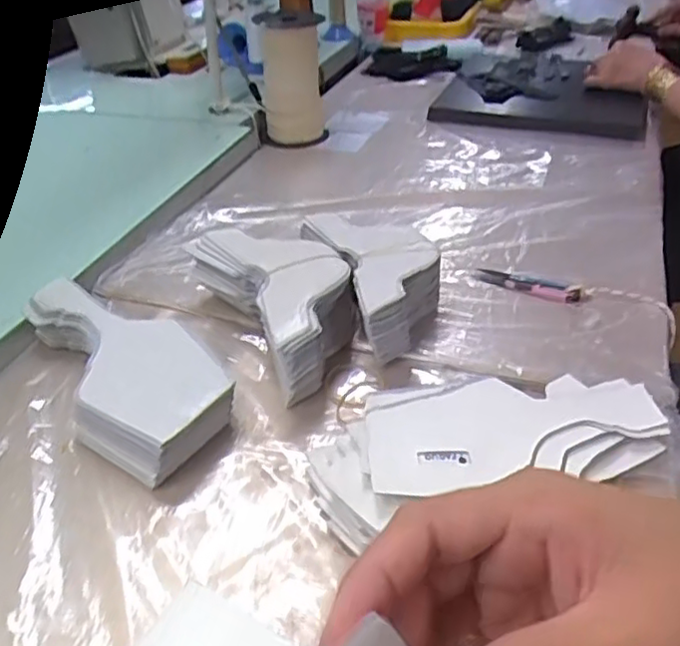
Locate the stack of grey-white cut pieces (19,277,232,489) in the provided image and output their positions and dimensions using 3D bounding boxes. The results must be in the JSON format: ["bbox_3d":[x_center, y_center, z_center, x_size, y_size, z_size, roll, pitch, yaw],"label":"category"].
[{"bbox_3d":[-0.168,0.035,0.517,0.100,0.056,0.207,-28,44,-29],"label":"stack of grey-white cut pieces"}]

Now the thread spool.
[{"bbox_3d":[-0.071,-0.338,0.908,0.094,0.170,0.108,-7,38,-6],"label":"thread spool"}]

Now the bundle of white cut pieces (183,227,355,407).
[{"bbox_3d":[-0.044,-0.022,0.574,0.101,0.066,0.181,-23,42,-24],"label":"bundle of white cut pieces"}]

